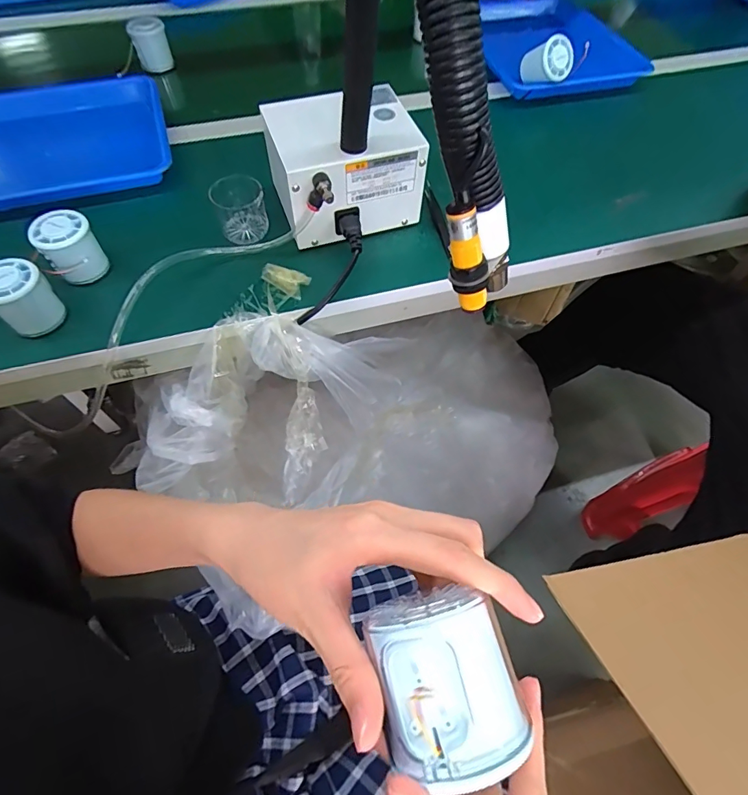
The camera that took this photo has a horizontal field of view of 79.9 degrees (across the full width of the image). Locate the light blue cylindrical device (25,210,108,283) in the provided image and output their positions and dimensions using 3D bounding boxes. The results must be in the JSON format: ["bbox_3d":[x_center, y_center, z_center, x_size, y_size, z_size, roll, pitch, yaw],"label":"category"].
[{"bbox_3d":[-0.334,-0.165,0.494,0.059,0.062,0.054,-30,65,-17],"label":"light blue cylindrical device"}]

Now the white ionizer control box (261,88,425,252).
[{"bbox_3d":[-0.035,-0.268,0.532,0.157,0.112,0.153,-18,62,-11],"label":"white ionizer control box"}]

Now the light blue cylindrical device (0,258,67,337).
[{"bbox_3d":[-0.354,-0.098,0.453,0.058,0.062,0.053,-40,68,-21],"label":"light blue cylindrical device"}]

